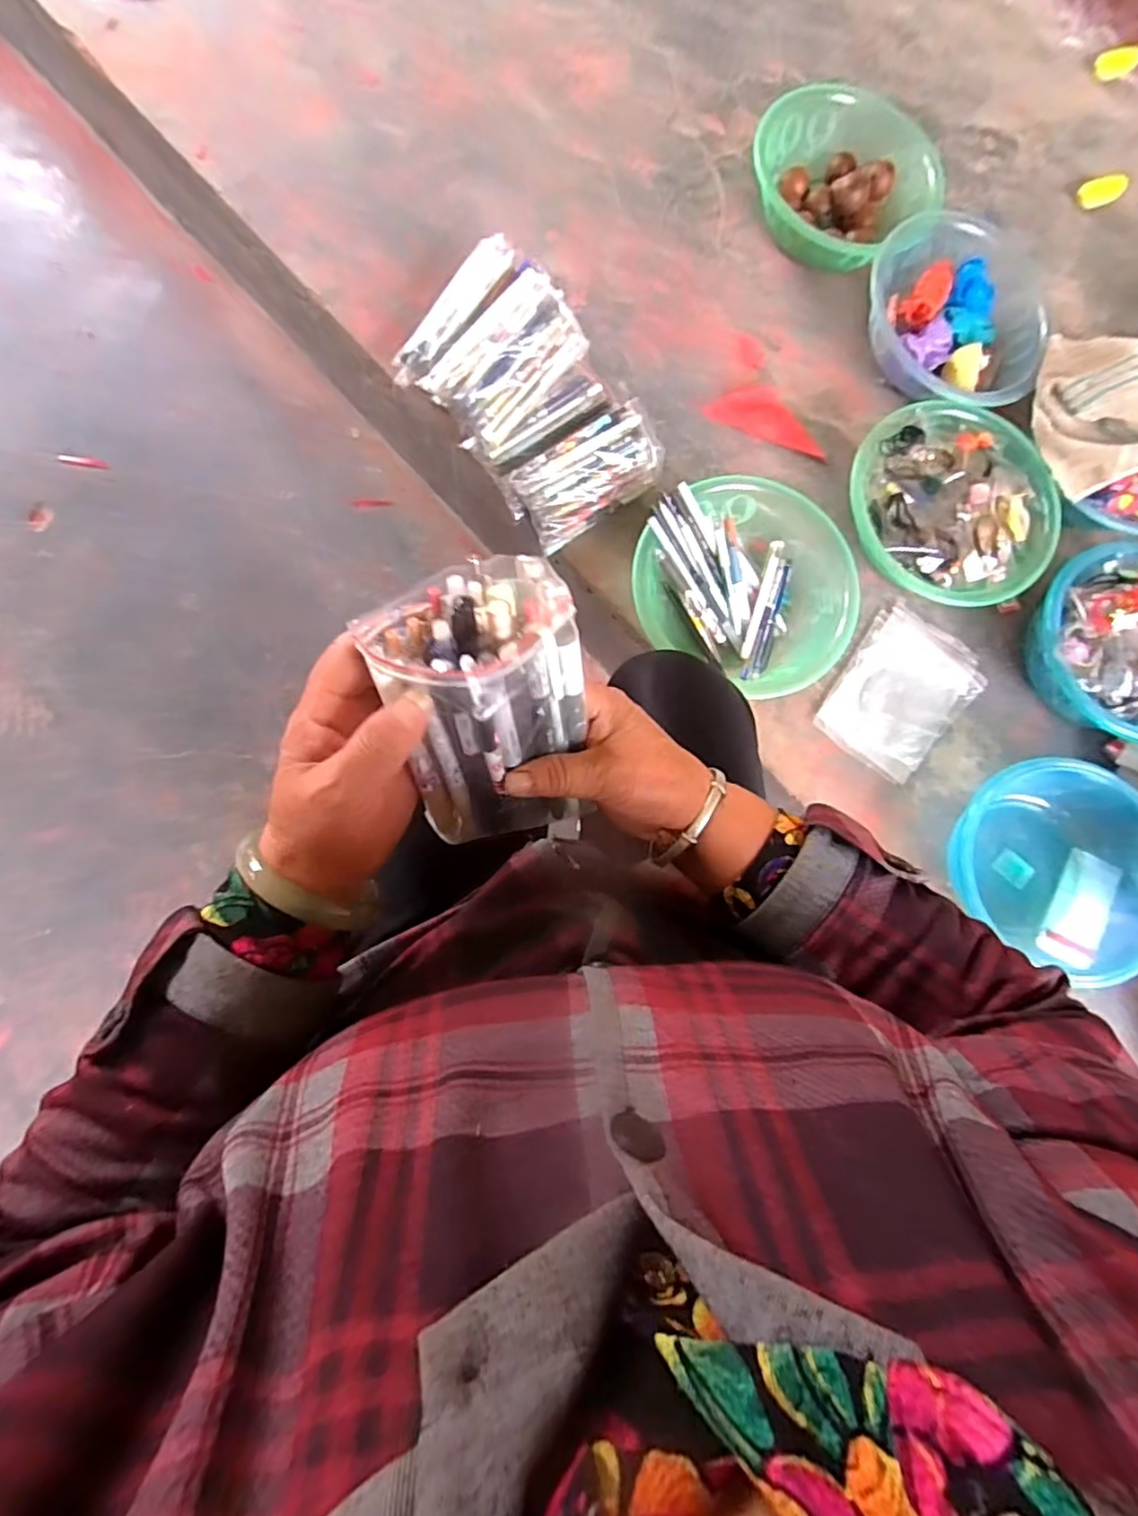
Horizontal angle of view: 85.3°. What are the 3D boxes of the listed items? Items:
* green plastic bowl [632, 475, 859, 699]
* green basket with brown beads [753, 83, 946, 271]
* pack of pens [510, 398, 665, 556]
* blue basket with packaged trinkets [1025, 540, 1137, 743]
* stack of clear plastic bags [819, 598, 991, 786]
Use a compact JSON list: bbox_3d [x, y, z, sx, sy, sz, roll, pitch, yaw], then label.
[{"bbox_3d":[0.190,-0.194,0.675,0.231,0.083,0.215,1,81,-6],"label":"green plastic bowl"},{"bbox_3d":[0.339,-0.726,0.773,0.213,0.057,0.203,1,81,-6],"label":"green basket with brown beads"},{"bbox_3d":[0.023,-0.307,0.685,0.163,0.077,0.079,-35,86,-10],"label":"pack of pens"},{"bbox_3d":[0.625,-0.127,0.697,0.203,0.083,0.211,1,81,-6],"label":"blue basket with packaged trinkets"},{"bbox_3d":[0.380,-0.076,0.712,0.137,0.024,0.193,38,84,1],"label":"stack of clear plastic bags"}]

